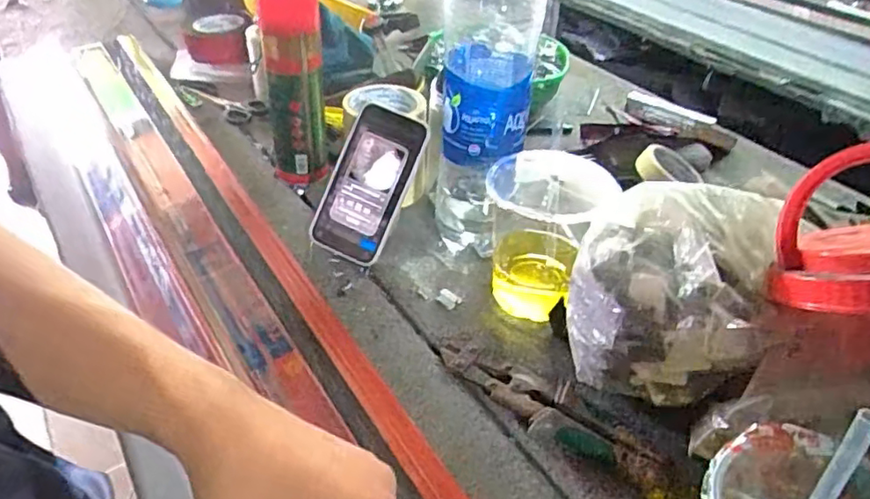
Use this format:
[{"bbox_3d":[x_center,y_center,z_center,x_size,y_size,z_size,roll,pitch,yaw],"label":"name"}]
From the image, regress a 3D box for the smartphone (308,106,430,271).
[{"bbox_3d":[-0.073,-0.070,0.656,0.088,0.162,0.015,25,8,13],"label":"smartphone"}]

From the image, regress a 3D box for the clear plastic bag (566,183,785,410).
[{"bbox_3d":[0.175,0.031,0.460,0.132,0.133,0.102,11,41,11],"label":"clear plastic bag"}]

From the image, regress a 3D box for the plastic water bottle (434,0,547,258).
[{"bbox_3d":[0.048,-0.131,0.599,0.085,0.295,0.085,2,40,1],"label":"plastic water bottle"}]

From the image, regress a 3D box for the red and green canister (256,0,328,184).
[{"bbox_3d":[-0.167,-0.201,0.706,0.083,0.258,0.076,-3,40,-6],"label":"red and green canister"}]

